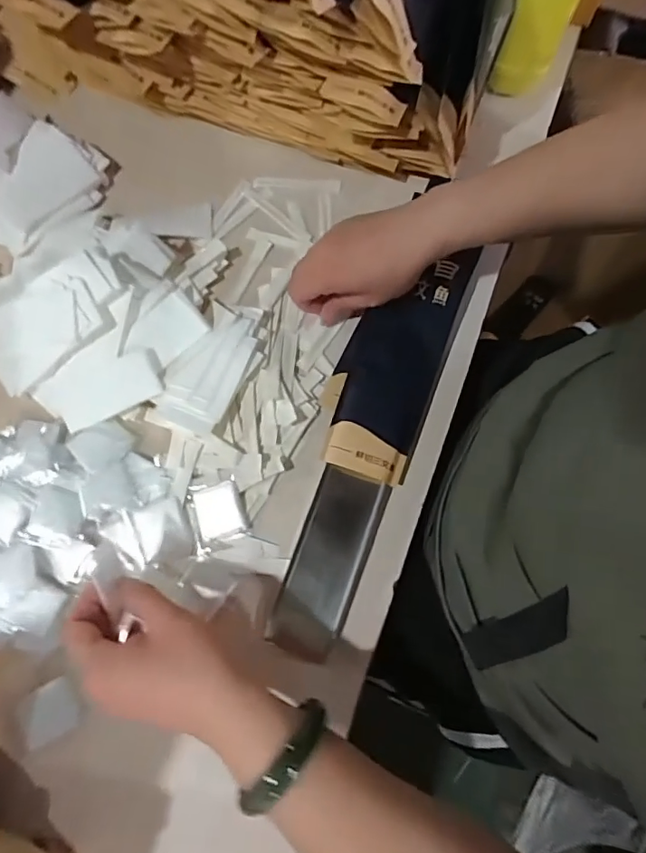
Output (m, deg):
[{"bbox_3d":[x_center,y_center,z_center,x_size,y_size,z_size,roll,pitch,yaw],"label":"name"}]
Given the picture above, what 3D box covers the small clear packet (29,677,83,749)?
[{"bbox_3d":[-0.212,0.223,0.393,0.044,0.004,0.037,-29,75,-6],"label":"small clear packet"}]

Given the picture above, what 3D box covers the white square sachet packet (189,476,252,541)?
[{"bbox_3d":[-0.088,0.071,0.427,0.041,0.004,0.050,-19,74,-3],"label":"white square sachet packet"}]

